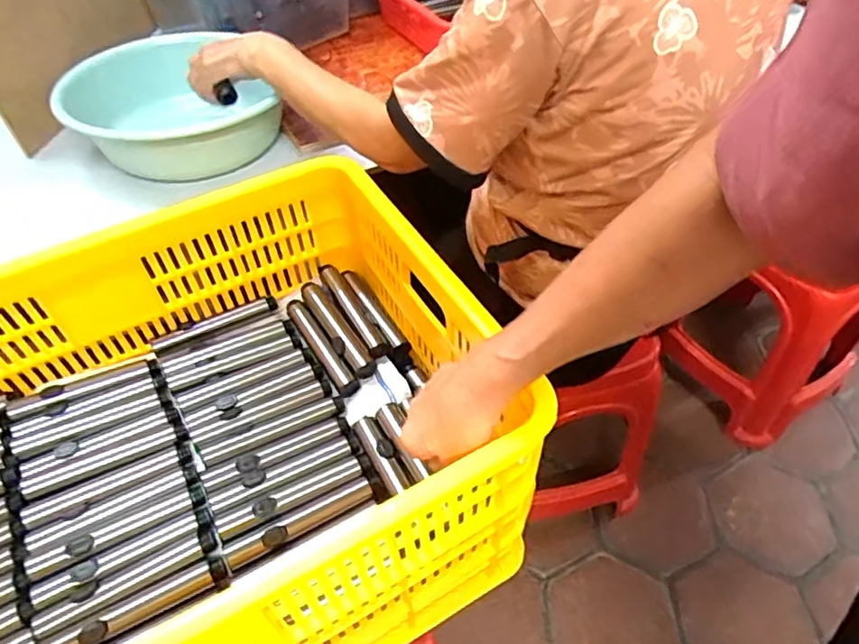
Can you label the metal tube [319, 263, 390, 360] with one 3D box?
[{"bbox_3d":[-0.094,-0.018,0.729,0.024,0.018,0.154,-24,51,-18],"label":"metal tube"}]

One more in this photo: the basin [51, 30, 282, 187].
[{"bbox_3d":[-0.352,-0.298,0.834,0.269,0.096,0.270,-1,48,1],"label":"basin"}]

